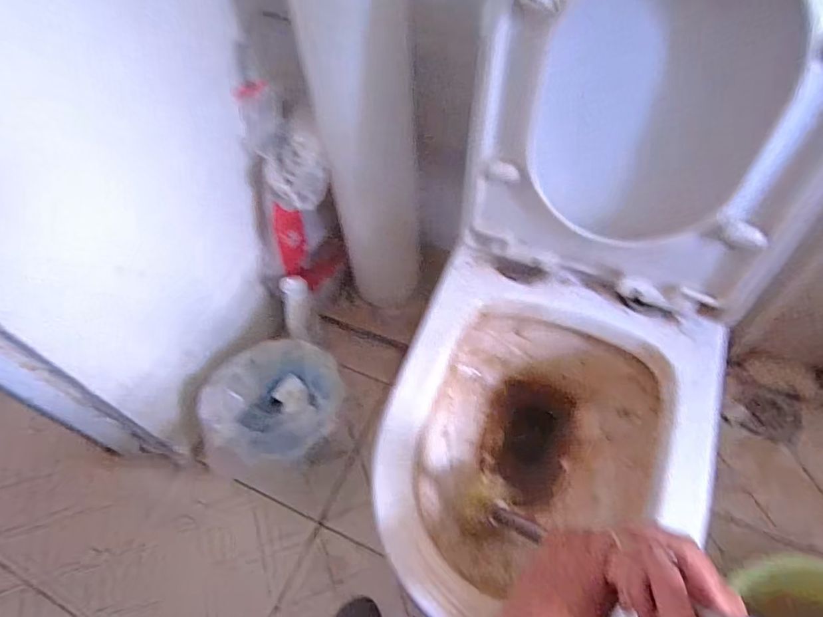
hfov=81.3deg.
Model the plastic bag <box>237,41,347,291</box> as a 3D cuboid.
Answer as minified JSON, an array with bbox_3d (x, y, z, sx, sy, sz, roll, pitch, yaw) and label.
[{"bbox_3d":[-0.204,-0.196,0.905,0.125,0.421,0.163,-8,55,-2],"label":"plastic bag"}]

